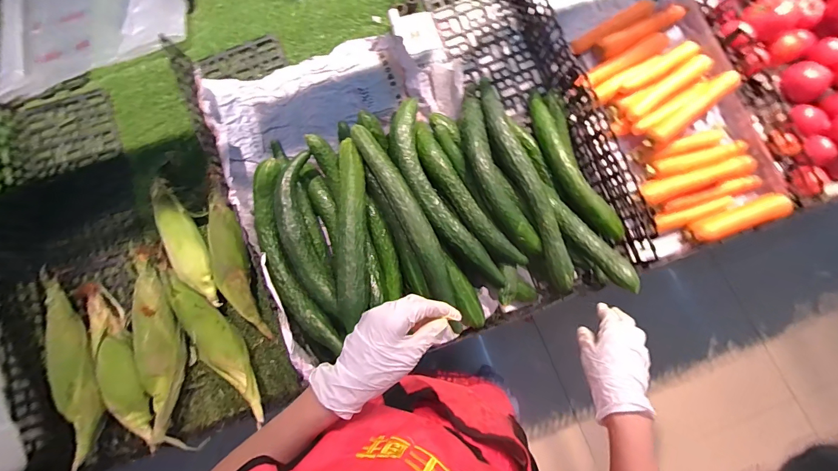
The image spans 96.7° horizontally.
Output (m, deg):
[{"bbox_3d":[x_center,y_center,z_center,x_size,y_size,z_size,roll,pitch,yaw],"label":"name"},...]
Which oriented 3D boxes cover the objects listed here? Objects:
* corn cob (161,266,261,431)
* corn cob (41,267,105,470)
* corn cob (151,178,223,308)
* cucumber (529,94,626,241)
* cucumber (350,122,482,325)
[{"bbox_3d":[-0.371,0.189,0.672,0.076,0.053,0.323,-37,78,-8],"label":"corn cob"},{"bbox_3d":[-0.588,0.213,0.629,0.069,0.061,0.331,-14,88,-2],"label":"corn cob"},{"bbox_3d":[-0.442,0.009,0.697,0.076,0.058,0.270,-27,77,-5],"label":"corn cob"},{"bbox_3d":[0.289,-0.143,0.739,0.093,0.040,0.342,-24,76,-5],"label":"cucumber"},{"bbox_3d":[-0.009,-0.015,0.666,0.057,0.060,0.426,-31,90,-6],"label":"cucumber"}]

